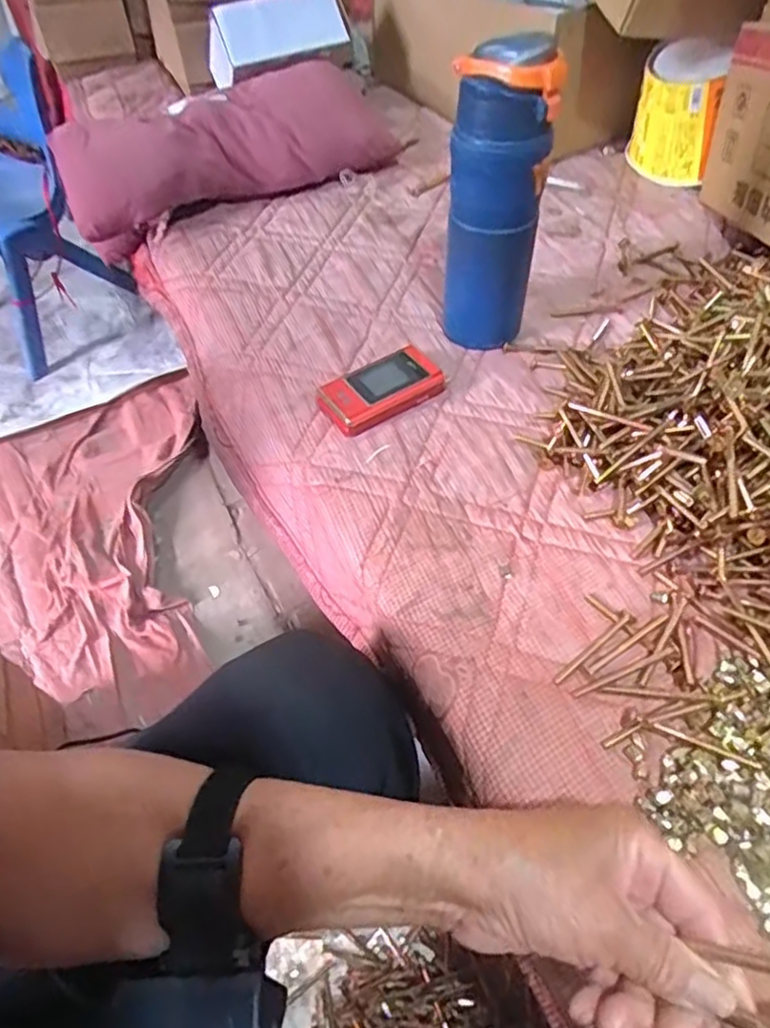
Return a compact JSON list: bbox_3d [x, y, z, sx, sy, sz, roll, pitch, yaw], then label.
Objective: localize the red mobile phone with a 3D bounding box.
[{"bbox_3d":[-0.003,-0.110,0.552,0.103,0.022,0.059,-28,55,-17],"label":"red mobile phone"}]

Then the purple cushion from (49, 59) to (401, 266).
[{"bbox_3d":[-0.161,-0.461,0.791,0.439,0.123,0.178,-35,58,-21],"label":"purple cushion"}]

